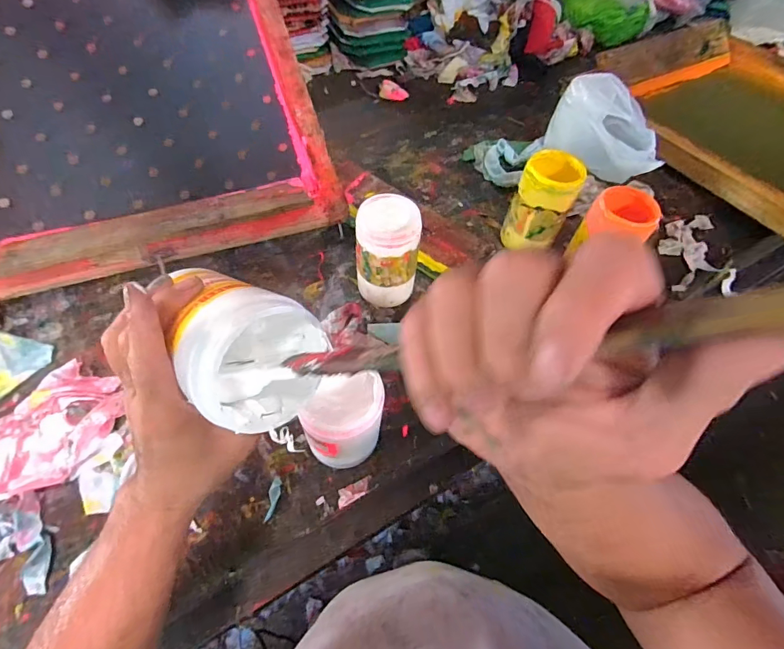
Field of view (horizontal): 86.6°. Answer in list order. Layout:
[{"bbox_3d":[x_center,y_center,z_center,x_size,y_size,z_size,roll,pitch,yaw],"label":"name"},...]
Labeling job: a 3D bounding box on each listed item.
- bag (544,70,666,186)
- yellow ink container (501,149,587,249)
[{"bbox_3d":[0.428,-0.385,0.830,0.223,0.133,0.111,30,61,14],"label":"bag"},{"bbox_3d":[0.255,-0.200,0.723,0.095,0.168,0.096,25,60,11],"label":"yellow ink container"}]

